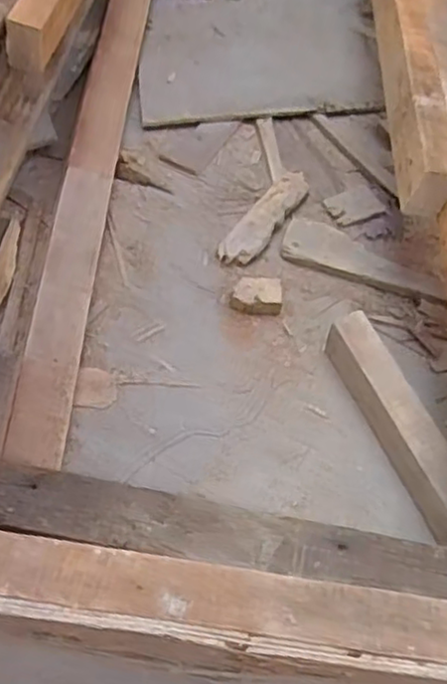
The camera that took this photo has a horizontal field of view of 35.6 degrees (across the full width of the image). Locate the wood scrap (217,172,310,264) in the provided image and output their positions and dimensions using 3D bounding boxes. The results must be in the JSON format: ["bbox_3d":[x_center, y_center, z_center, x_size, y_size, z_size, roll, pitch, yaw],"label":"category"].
[{"bbox_3d":[0.052,-0.156,0.874,0.044,0.018,0.158,29,61,18],"label":"wood scrap"}]

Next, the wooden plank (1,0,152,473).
[{"bbox_3d":[-0.162,-0.224,0.878,0.062,0.014,0.797,18,57,-22],"label":"wooden plank"}]

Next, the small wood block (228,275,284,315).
[{"bbox_3d":[0.039,-0.056,0.812,0.059,0.025,0.041,5,56,3],"label":"small wood block"}]

